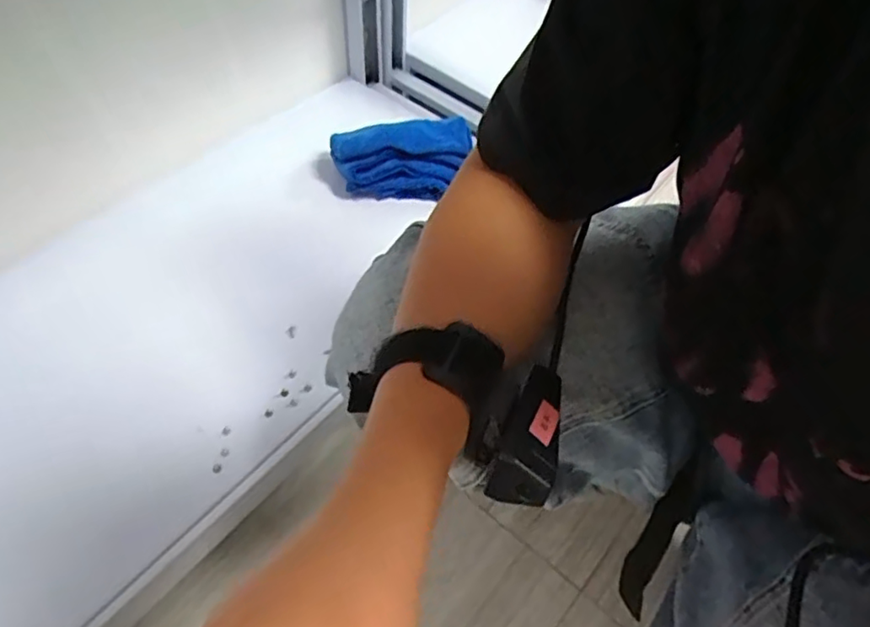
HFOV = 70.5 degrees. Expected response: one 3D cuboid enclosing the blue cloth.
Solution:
[{"bbox_3d":[-0.040,-0.196,0.794,0.179,0.075,0.090,-6,56,-6],"label":"blue cloth"}]

